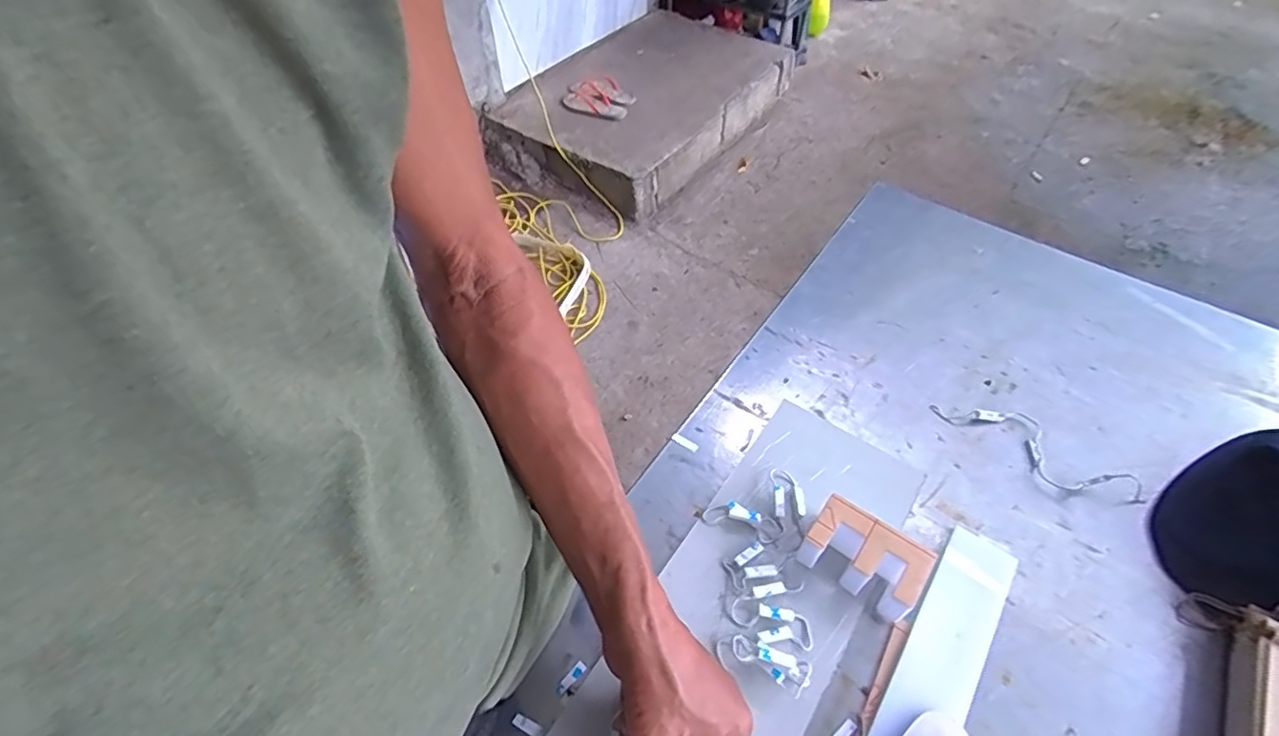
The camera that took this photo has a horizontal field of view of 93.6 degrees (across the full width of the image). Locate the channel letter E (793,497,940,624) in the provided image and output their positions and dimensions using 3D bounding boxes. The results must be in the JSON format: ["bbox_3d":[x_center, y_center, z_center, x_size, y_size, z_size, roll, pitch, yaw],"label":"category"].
[{"bbox_3d":[0.168,0.144,0.454,0.082,0.045,0.046,32,58,21],"label":"channel letter E"}]

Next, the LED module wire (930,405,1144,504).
[{"bbox_3d":[0.359,0.070,0.542,0.053,0.013,0.166,-37,61,-26],"label":"LED module wire"}]

